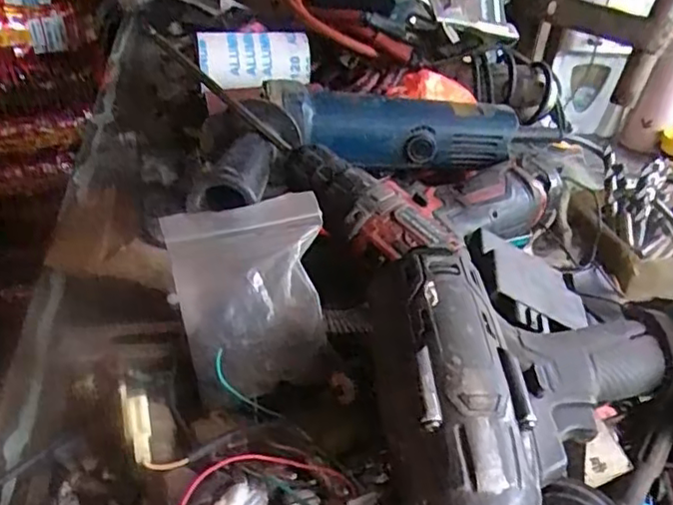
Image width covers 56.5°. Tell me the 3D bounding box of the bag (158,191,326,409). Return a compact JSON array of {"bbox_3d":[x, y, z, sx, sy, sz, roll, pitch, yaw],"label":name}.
[{"bbox_3d":[-0.056,0.026,0.366,0.095,0.022,0.110,-10,67,12],"label":"bag"}]

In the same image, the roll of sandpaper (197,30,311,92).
[{"bbox_3d":[-0.091,-0.216,0.707,0.122,0.062,0.072,3,34,-2],"label":"roll of sandpaper"}]

